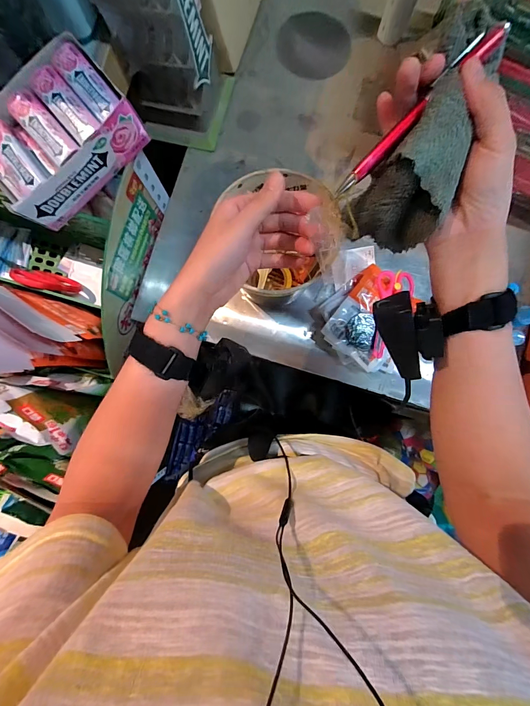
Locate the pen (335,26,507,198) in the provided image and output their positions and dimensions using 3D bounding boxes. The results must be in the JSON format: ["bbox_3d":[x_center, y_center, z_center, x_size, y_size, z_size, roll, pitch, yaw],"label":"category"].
[{"bbox_3d":[0.105,-0.165,0.225,0.136,0.010,0.012,-42,87,18],"label":"pen"}]

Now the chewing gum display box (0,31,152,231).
[{"bbox_3d":[-0.227,-0.231,0.351,0.164,0.069,0.102,-41,87,-2],"label":"chewing gum display box"}]

